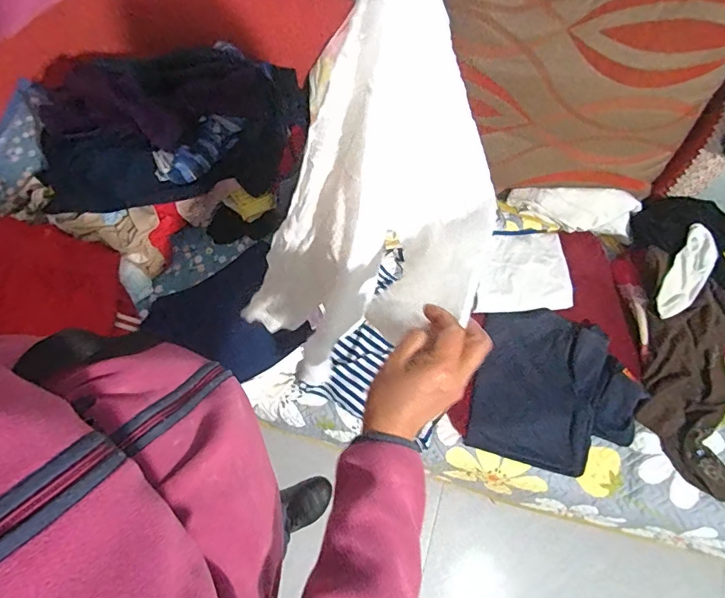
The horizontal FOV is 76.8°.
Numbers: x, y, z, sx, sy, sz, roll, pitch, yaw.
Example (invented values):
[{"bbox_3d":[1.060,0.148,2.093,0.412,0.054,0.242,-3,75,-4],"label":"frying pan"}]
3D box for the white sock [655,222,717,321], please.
[{"bbox_3d":[0.669,-0.052,0.938,0.066,0.019,0.202,25,89,8],"label":"white sock"}]

